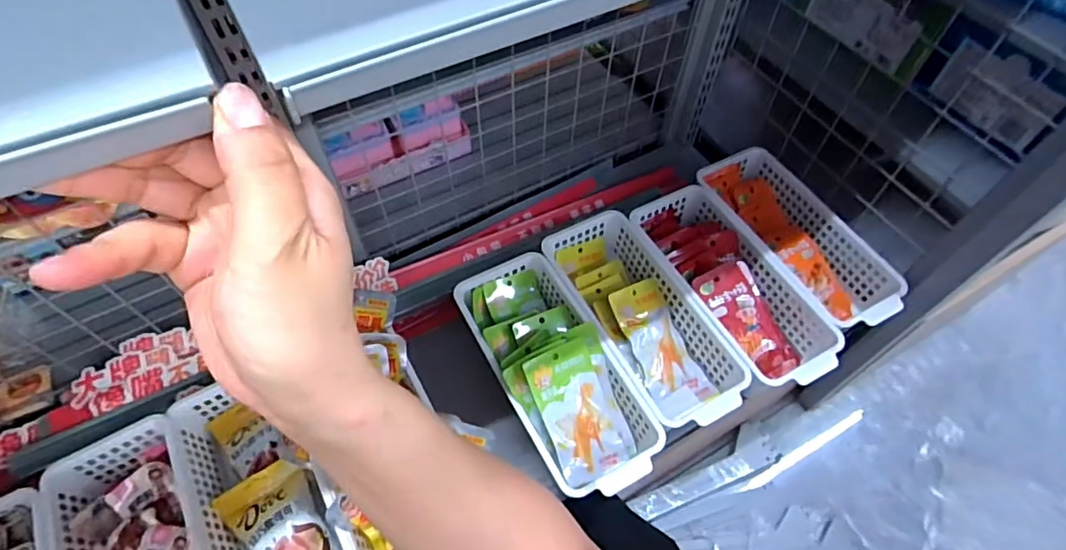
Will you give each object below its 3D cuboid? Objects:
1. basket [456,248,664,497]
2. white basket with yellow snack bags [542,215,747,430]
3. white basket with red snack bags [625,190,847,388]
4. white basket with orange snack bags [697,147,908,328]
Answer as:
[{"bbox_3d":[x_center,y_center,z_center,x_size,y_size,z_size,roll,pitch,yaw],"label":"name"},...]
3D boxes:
[{"bbox_3d":[0.026,0.107,0.661,0.130,0.083,0.301,-25,61,-16],"label":"basket"},{"bbox_3d":[0.132,0.058,0.716,0.132,0.069,0.309,-22,60,-15],"label":"white basket with yellow snack bags"},{"bbox_3d":[0.255,0.019,0.743,0.135,0.073,0.308,-25,61,-16],"label":"white basket with red snack bags"},{"bbox_3d":[0.361,-0.046,0.791,0.140,0.074,0.310,-28,62,-18],"label":"white basket with orange snack bags"}]

